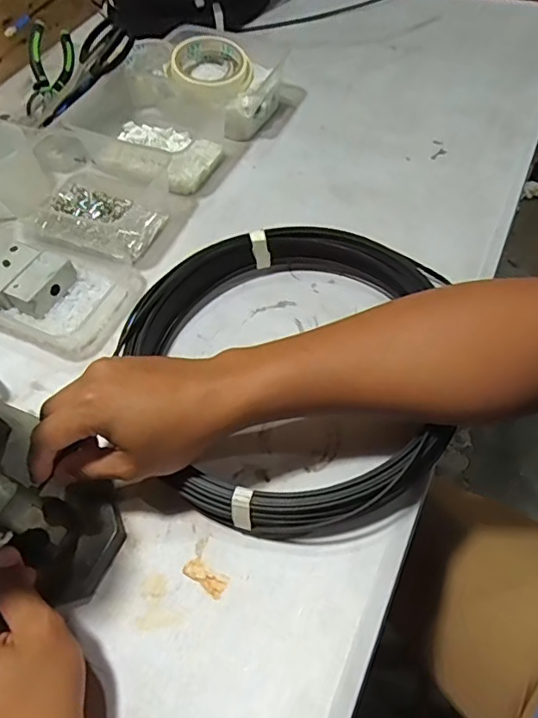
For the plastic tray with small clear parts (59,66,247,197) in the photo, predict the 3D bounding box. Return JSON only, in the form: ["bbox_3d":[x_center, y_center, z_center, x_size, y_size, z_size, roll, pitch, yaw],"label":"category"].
[{"bbox_3d":[-0.138,-0.280,0.639,0.183,0.068,0.157,18,58,18],"label":"plastic tray with small clear parts"}]

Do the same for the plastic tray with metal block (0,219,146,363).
[{"bbox_3d":[-0.228,-0.076,0.531,0.180,0.034,0.120,18,59,18],"label":"plastic tray with metal block"}]

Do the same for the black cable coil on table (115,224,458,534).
[{"bbox_3d":[0.008,0.006,0.441,0.256,0.056,0.273,-2,55,3],"label":"black cable coil on table"}]

